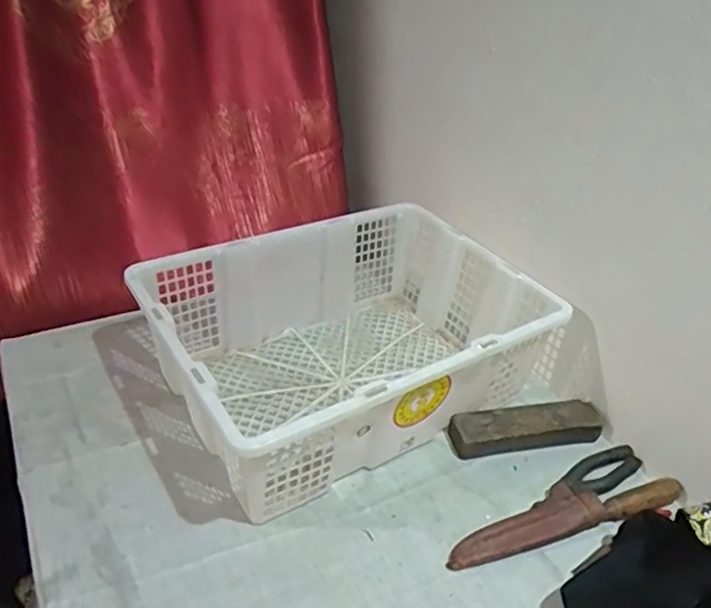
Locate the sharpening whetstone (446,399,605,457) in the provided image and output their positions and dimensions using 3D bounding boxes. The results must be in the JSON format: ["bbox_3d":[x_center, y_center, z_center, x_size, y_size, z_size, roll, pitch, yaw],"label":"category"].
[{"bbox_3d":[0.226,0.161,0.823,0.206,0.042,0.058,-5,36,-15],"label":"sharpening whetstone"}]

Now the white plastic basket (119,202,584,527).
[{"bbox_3d":[0.006,0.043,0.856,0.525,0.165,0.352,-17,40,-29],"label":"white plastic basket"}]

